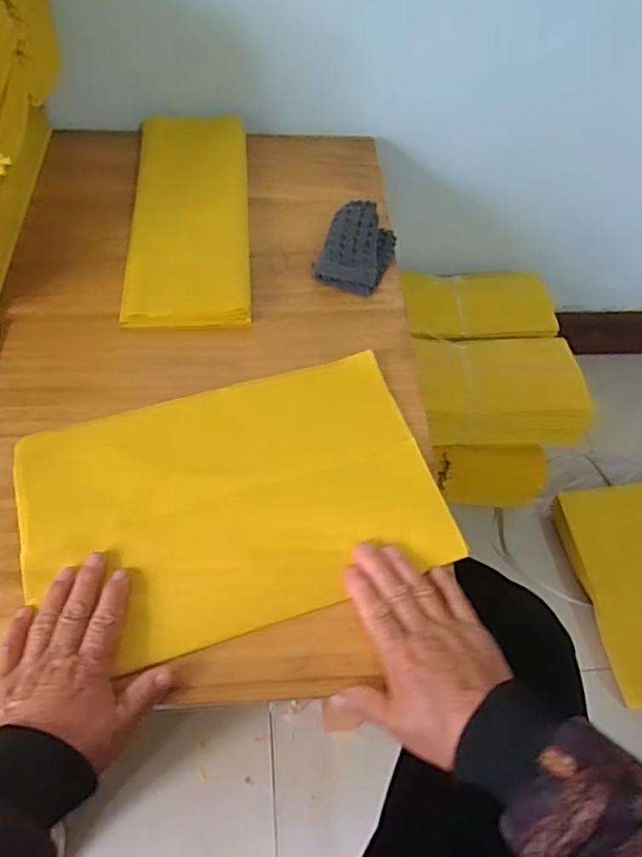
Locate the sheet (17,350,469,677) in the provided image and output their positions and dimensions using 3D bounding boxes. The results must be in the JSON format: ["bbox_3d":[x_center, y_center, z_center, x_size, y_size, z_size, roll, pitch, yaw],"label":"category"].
[{"bbox_3d":[-0.068,0.053,0.484,0.312,0.011,0.206,-15,62,-12],"label":"sheet"}]

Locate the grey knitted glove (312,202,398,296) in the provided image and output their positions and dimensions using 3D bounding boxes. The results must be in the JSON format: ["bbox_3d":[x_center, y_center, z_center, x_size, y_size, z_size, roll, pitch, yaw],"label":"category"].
[{"bbox_3d":[0.040,-0.191,0.638,0.067,0.033,0.105,20,58,9],"label":"grey knitted glove"}]

